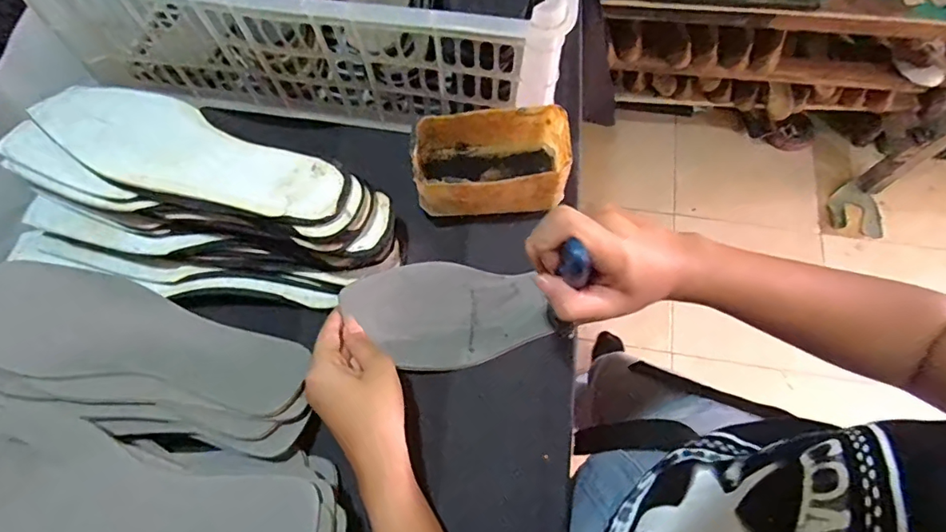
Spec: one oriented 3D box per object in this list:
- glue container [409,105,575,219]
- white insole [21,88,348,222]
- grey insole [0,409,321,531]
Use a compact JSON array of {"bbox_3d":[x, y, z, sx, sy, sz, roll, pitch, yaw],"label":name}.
[{"bbox_3d":[0.018,-0.084,0.420,0.128,0.061,0.075,-4,68,0],"label":"glue container"},{"bbox_3d":[-0.229,-0.091,0.389,0.273,0.008,0.080,17,61,10],"label":"white insole"},{"bbox_3d":[-0.216,0.148,0.301,0.237,0.017,0.083,14,62,-2],"label":"grey insole"}]

